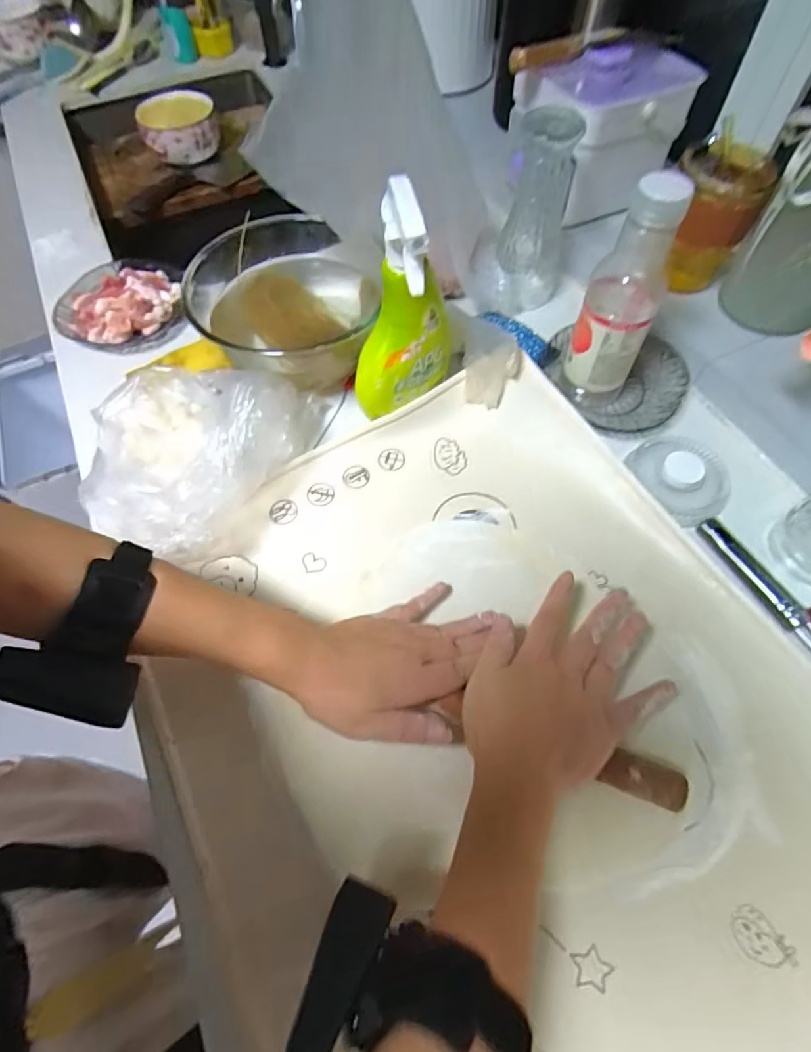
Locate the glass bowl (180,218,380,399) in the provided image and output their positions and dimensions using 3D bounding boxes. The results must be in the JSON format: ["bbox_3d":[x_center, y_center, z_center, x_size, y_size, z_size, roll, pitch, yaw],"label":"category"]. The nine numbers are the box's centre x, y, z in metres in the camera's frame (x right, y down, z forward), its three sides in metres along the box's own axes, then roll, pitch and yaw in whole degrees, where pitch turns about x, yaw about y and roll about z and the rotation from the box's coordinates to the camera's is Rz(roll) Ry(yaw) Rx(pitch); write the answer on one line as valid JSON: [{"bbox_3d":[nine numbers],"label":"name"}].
[{"bbox_3d":[-0.116,-0.221,0.529,0.163,0.091,0.193,-5,61,-1],"label":"glass bowl"}]

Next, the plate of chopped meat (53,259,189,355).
[{"bbox_3d":[-0.327,-0.260,0.593,0.139,0.042,0.120,-2,62,2],"label":"plate of chopped meat"}]

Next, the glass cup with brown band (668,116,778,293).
[{"bbox_3d":[0.309,-0.304,0.525,0.073,0.128,0.083,10,62,7],"label":"glass cup with brown band"}]

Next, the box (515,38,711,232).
[{"bbox_3d":[0.222,-0.454,0.590,0.156,0.127,0.121,-23,63,-11],"label":"box"}]

